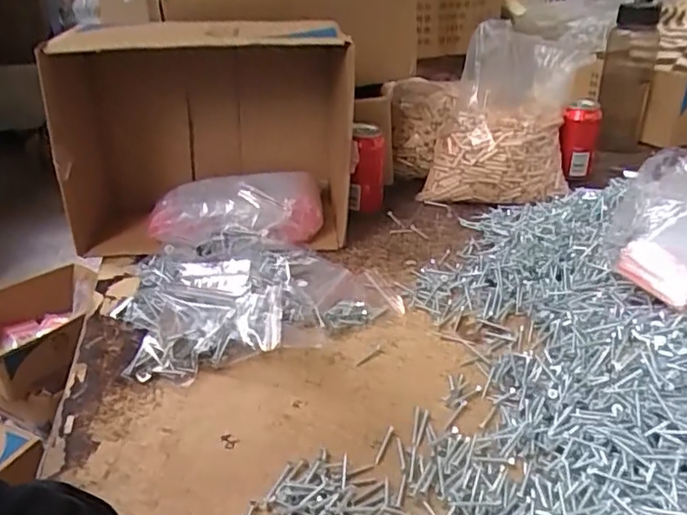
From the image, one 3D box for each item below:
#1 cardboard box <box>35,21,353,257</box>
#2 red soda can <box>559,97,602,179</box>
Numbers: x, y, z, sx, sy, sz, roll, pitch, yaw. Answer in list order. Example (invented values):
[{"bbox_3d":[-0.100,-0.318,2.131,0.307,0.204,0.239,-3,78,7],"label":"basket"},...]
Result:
[{"bbox_3d":[-0.155,-0.137,0.709,0.319,0.243,0.118,-3,28,-5],"label":"cardboard box"},{"bbox_3d":[0.354,-0.176,0.913,0.052,0.107,0.062,11,30,20],"label":"red soda can"}]

